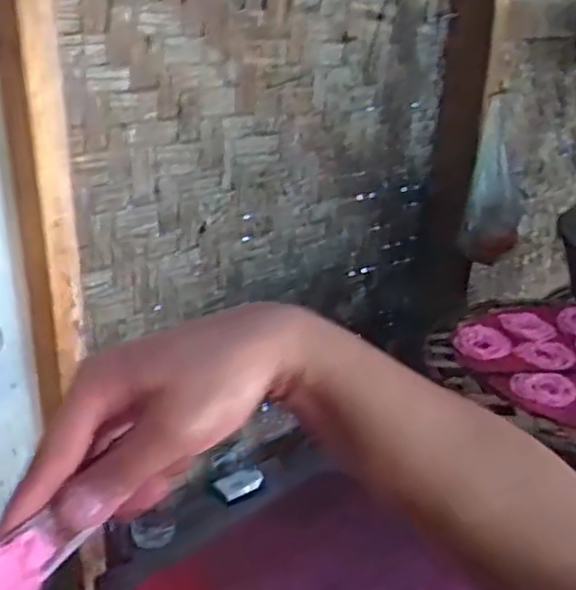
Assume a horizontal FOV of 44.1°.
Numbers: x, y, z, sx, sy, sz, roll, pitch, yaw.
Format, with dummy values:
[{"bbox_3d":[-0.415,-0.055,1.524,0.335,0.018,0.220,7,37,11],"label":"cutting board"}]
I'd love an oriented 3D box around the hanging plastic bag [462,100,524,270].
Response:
[{"bbox_3d":[0.384,-0.197,1.324,0.109,0.273,0.097,5,21,13],"label":"hanging plastic bag"}]

